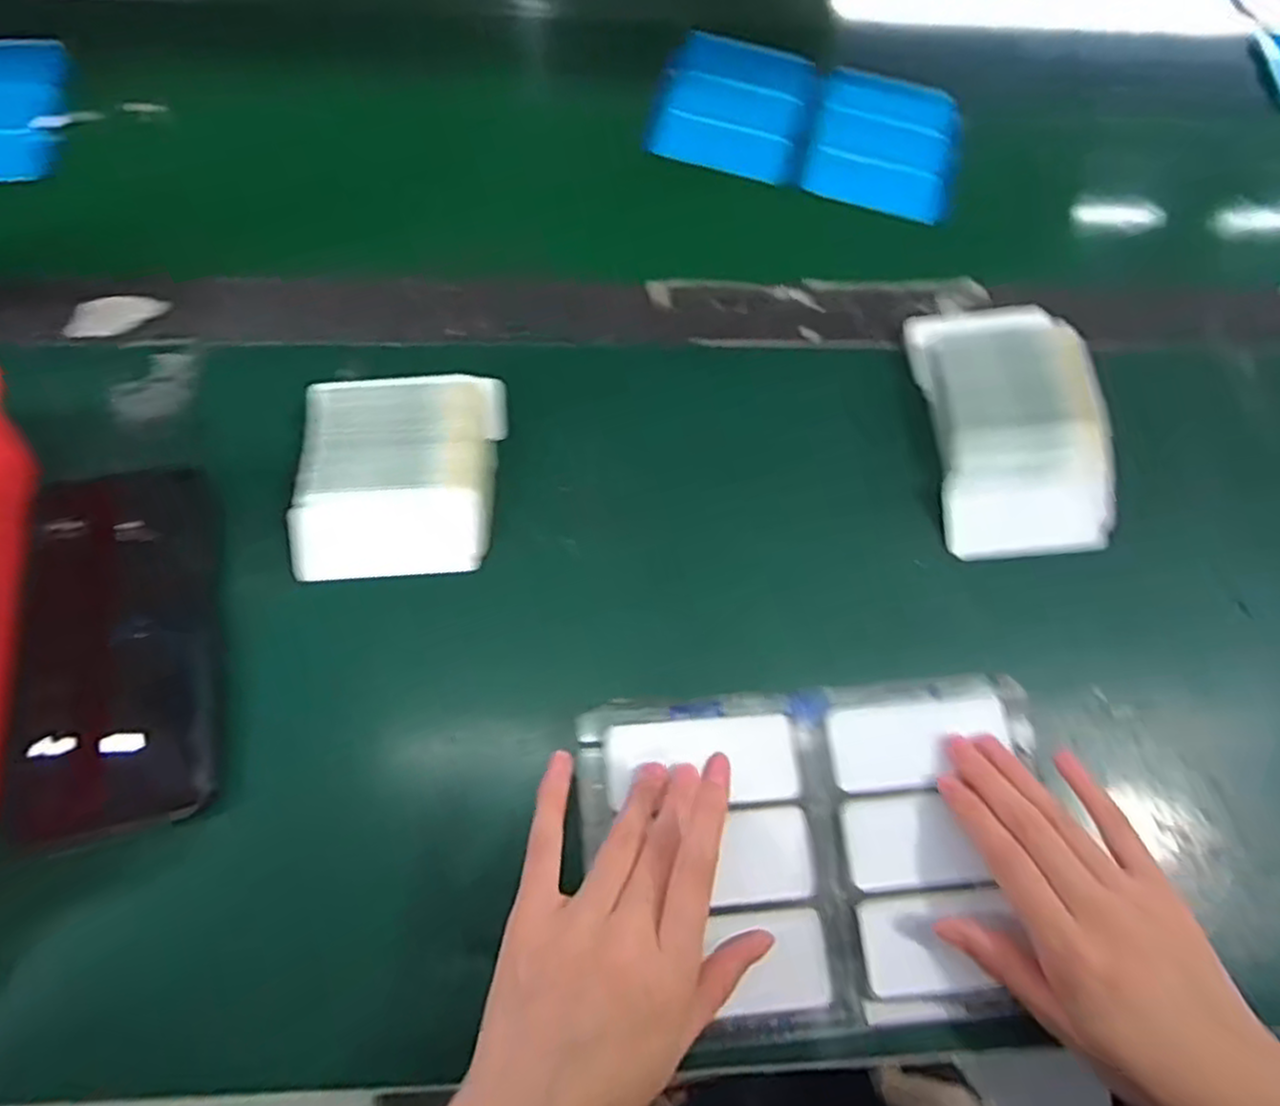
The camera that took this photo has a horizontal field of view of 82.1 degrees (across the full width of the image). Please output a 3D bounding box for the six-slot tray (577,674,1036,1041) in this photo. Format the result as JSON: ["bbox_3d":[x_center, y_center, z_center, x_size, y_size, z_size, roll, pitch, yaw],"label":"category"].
[{"bbox_3d":[0.078,0.126,0.317,0.201,0.015,0.133,-2,69,-4],"label":"six-slot tray"}]

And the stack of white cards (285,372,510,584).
[{"bbox_3d":[-0.119,-0.043,0.363,0.098,0.031,0.104,-3,69,-4],"label":"stack of white cards"}]

